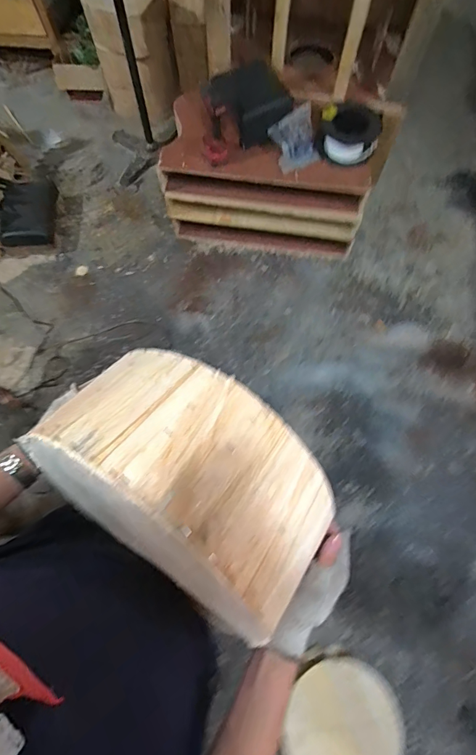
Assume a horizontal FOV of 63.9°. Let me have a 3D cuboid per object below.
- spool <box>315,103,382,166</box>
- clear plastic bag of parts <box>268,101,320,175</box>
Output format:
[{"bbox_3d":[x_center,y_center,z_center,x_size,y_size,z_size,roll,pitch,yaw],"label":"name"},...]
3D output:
[{"bbox_3d":[0.398,-0.881,1.388,0.196,0.142,0.150,33,73,11],"label":"spool"},{"bbox_3d":[0.213,-0.884,1.426,0.161,0.024,0.188,-22,110,7],"label":"clear plastic bag of parts"}]

